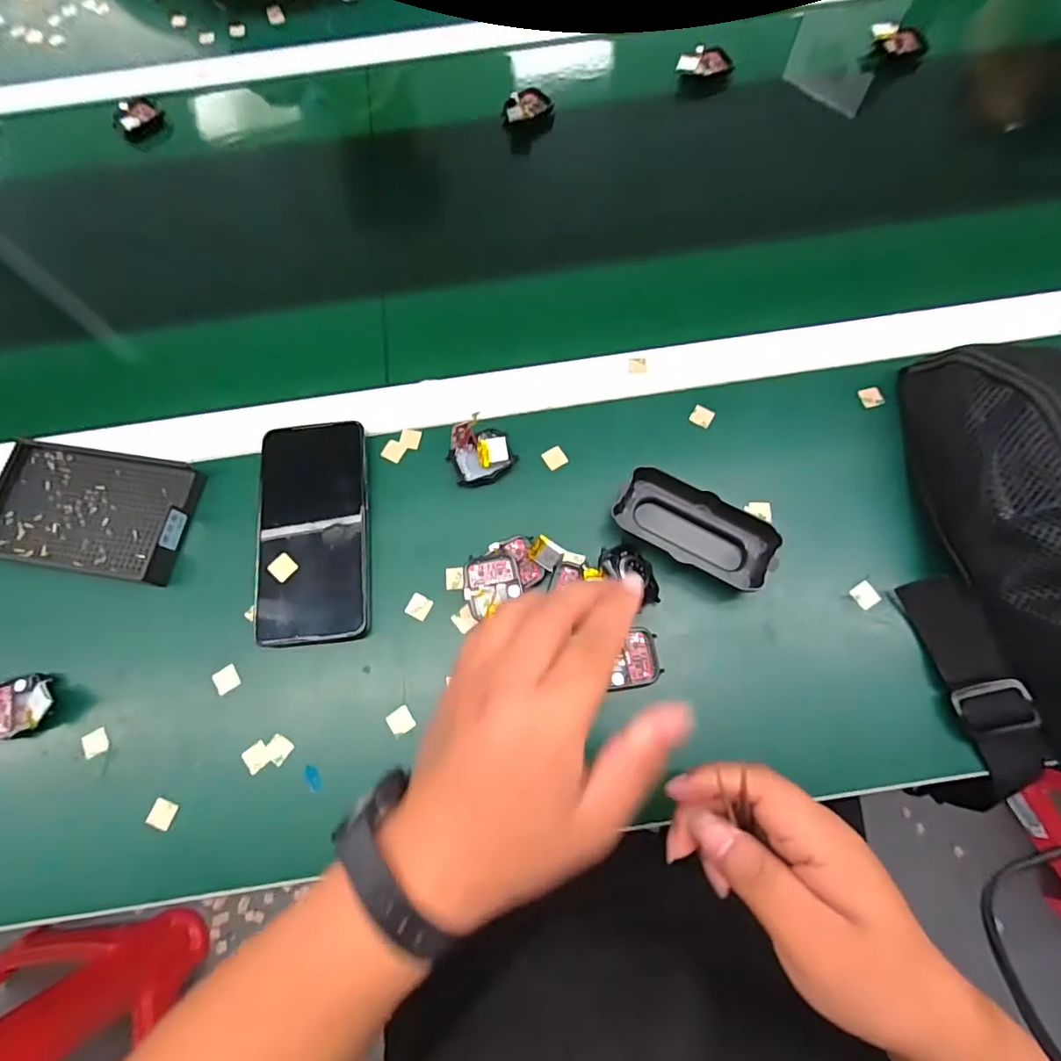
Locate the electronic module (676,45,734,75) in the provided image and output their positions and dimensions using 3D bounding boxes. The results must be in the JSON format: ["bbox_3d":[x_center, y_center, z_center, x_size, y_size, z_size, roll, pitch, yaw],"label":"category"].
[{"bbox_3d":[0.177,-0.480,0.543,0.055,0.012,0.028,-1,70,2],"label":"electronic module"}]

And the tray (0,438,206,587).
[{"bbox_3d":[-0.324,-0.017,0.393,0.139,0.020,0.091,9,71,6],"label":"tray"}]

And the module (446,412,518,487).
[{"bbox_3d":[-0.037,-0.059,0.393,0.046,0.034,0.035,-25,71,-6],"label":"module"}]

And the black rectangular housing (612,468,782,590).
[{"bbox_3d":[0.117,-0.003,0.376,0.107,0.020,0.051,28,74,12],"label":"black rectangular housing"}]

